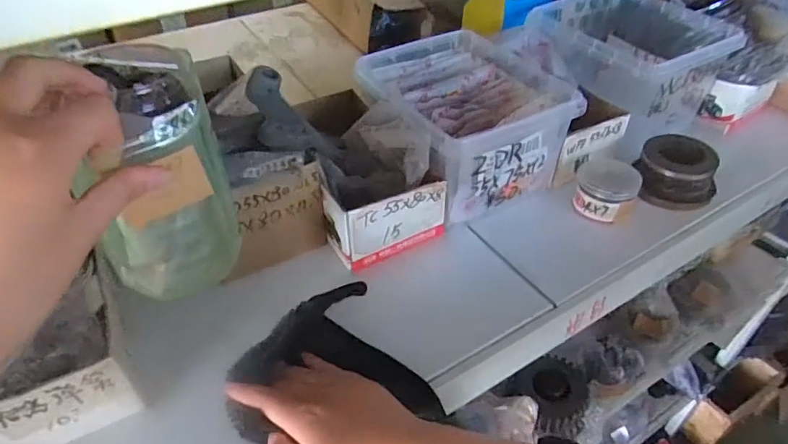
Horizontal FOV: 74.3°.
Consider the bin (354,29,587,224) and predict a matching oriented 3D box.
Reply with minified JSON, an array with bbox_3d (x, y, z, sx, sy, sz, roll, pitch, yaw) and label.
[{"bbox_3d":[0.069,-0.108,0.553,0.172,0.098,0.190,-17,44,-18],"label":"bin"}]

